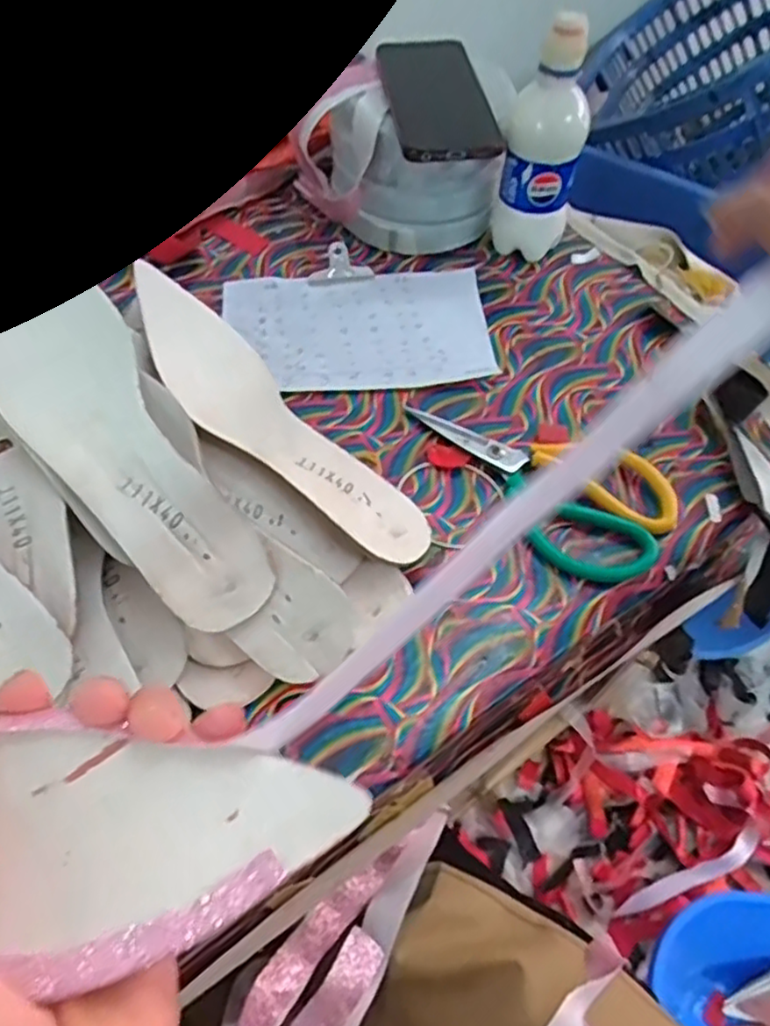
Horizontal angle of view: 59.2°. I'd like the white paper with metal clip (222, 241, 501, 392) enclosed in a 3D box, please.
[{"bbox_3d":[-0.021,-0.153,0.537,0.204,0.012,0.137,-2,57,-4],"label":"white paper with metal clip"}]

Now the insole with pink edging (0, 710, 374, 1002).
[{"bbox_3d":[-0.141,0.096,0.186,0.259,0.019,0.070,-4,57,-12],"label":"insole with pink edging"}]

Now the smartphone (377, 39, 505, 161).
[{"bbox_3d":[0.041,-0.334,0.544,0.077,0.013,0.168,-7,57,-7],"label":"smartphone"}]

